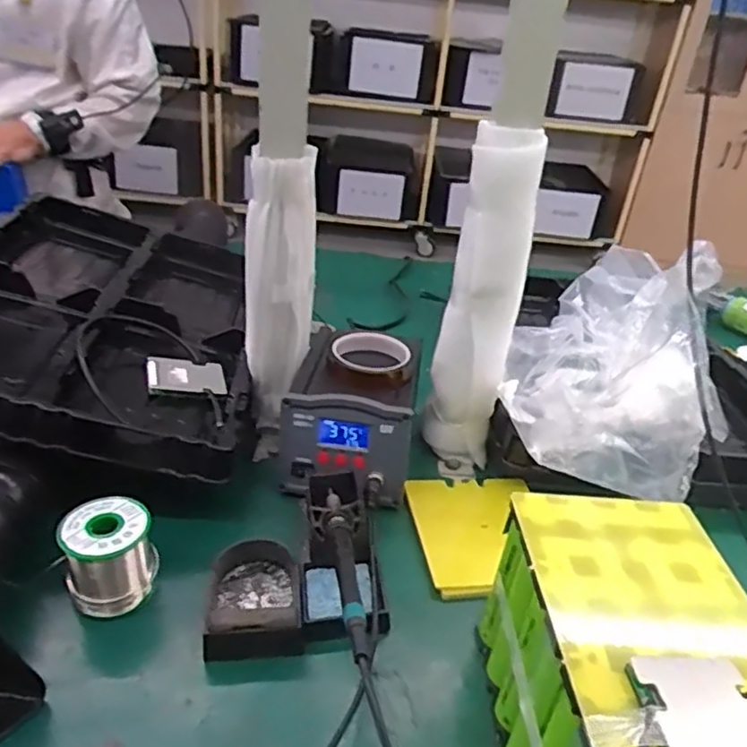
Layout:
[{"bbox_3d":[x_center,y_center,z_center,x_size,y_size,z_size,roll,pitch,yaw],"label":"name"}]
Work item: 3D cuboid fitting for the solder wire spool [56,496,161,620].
[{"bbox_3d":[-0.217,0.155,0.549,0.069,0.082,0.062,-7,34,-22],"label":"solder wire spool"}]

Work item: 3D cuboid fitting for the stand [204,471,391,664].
[{"bbox_3d":[-0.070,0.150,0.577,0.148,0.081,0.168,-1,32,-13],"label":"stand"}]

